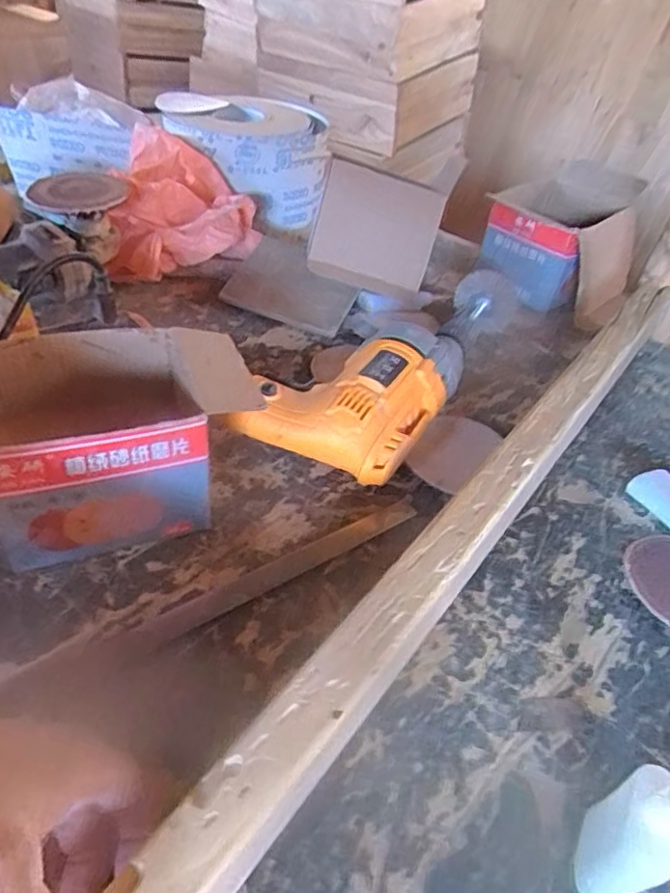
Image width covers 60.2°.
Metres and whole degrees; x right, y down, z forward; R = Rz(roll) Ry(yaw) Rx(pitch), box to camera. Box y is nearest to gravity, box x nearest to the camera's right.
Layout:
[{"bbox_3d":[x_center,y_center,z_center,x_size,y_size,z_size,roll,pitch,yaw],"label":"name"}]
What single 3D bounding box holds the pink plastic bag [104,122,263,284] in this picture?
[{"bbox_3d":[-0.173,-0.269,0.668,0.160,0.118,0.171,-1,43,-10],"label":"pink plastic bag"}]

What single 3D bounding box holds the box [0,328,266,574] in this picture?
[{"bbox_3d":[-0.159,-0.010,0.387,0.201,0.116,0.120,-12,46,-20],"label":"box"}]

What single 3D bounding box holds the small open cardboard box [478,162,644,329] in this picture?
[{"bbox_3d":[0.277,-0.248,0.698,0.166,0.125,0.151,24,45,17],"label":"small open cardboard box"}]

